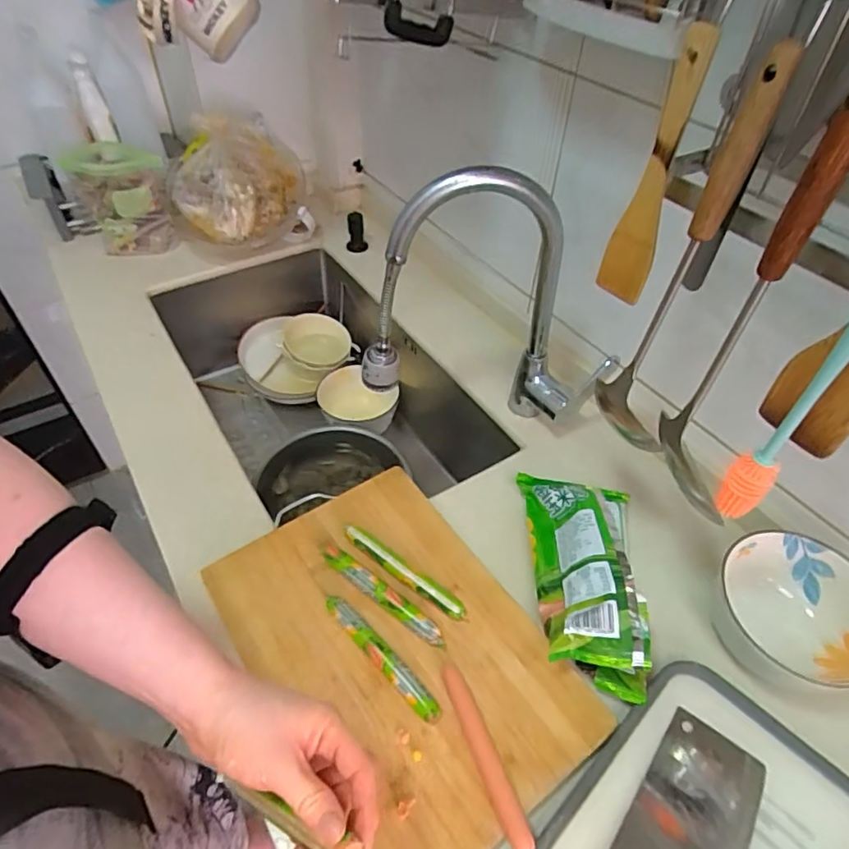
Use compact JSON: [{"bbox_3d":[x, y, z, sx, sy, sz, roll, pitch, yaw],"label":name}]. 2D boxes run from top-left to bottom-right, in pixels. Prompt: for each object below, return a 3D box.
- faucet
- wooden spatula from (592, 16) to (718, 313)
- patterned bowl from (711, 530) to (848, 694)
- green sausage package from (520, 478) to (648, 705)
[{"bbox_3d":[0.060,-0.133,0.667,0.268,0.327,0.065,5,47,3],"label":"faucet"},{"bbox_3d":[0.179,-0.193,0.444,0.015,0.203,0.042,-30,52,-30],"label":"wooden spatula"},{"bbox_3d":[0.366,0.185,0.552,0.131,0.069,0.144,1,47,-1],"label":"patterned bowl"},{"bbox_3d":[0.163,0.143,0.577,0.122,0.062,0.235,6,47,4],"label":"green sausage package"}]

